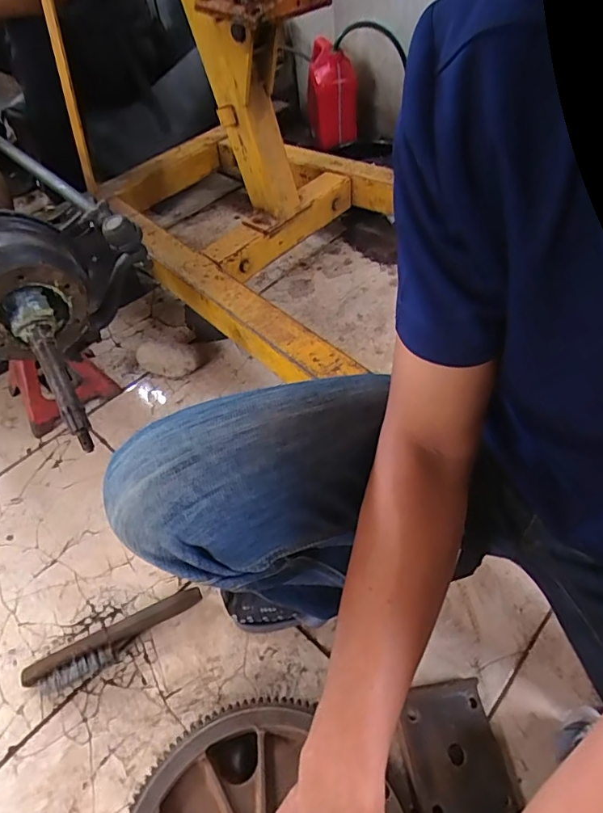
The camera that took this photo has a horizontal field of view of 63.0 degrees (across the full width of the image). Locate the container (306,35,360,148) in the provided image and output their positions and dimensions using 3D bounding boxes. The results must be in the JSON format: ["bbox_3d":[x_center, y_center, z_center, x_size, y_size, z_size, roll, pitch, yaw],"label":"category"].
[{"bbox_3d":[0.089,-0.849,1.344,0.120,0.236,0.159,-7,50,-5],"label":"container"}]

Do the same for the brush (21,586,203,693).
[{"bbox_3d":[-0.248,0.317,0.668,0.233,0.038,0.038,-23,53,-17],"label":"brush"}]

